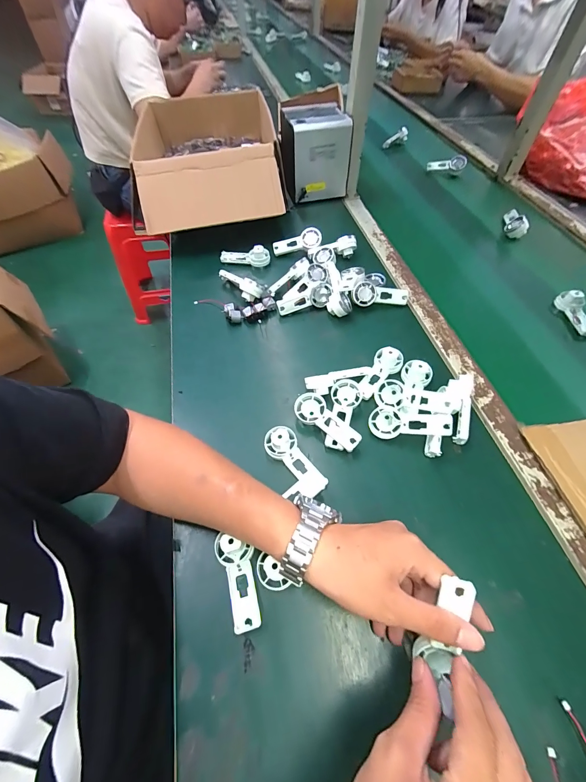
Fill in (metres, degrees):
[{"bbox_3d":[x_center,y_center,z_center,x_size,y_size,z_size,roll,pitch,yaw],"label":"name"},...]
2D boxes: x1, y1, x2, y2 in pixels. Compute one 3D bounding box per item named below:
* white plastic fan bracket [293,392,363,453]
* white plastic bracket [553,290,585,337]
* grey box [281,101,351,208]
[{"bbox_3d":[0.044,0.037,0.397,0.093,0.010,0.039,37,79,25],"label":"white plastic fan bracket"},{"bbox_3d":[0.476,-0.133,0.526,0.028,0.030,0.087,-4,56,-3],"label":"white plastic bracket"},{"bbox_3d":[0.046,-0.532,0.712,0.141,0.140,0.122,-6,56,-4],"label":"grey box"}]

